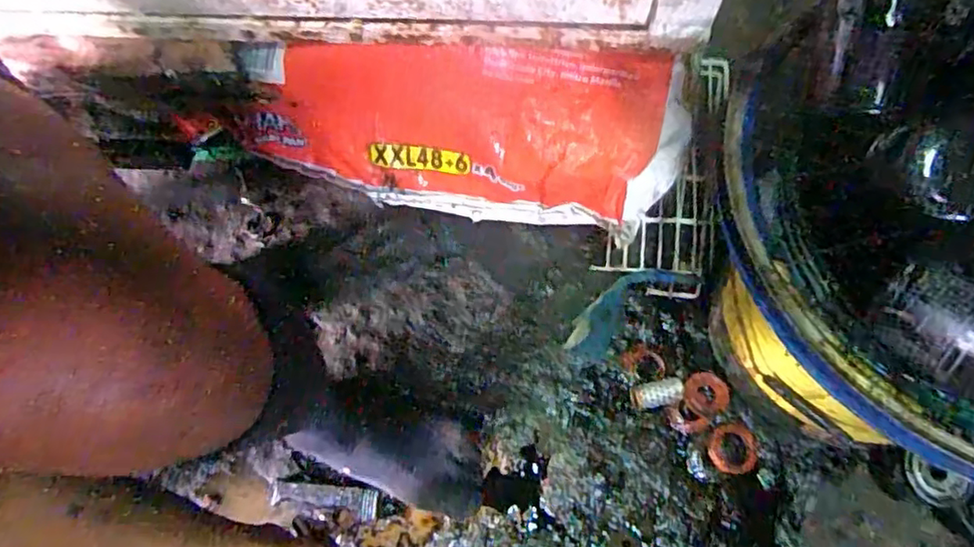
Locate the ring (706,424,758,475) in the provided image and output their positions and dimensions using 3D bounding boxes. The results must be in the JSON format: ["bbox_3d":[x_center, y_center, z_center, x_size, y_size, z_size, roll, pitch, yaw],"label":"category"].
[{"bbox_3d":[0.276,0.197,0.702,0.050,0.011,0.054,0,69,1],"label":"ring"}]

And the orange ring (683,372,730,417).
[{"bbox_3d":[0.249,0.137,0.713,0.049,0.008,0.048,0,69,1],"label":"orange ring"}]

